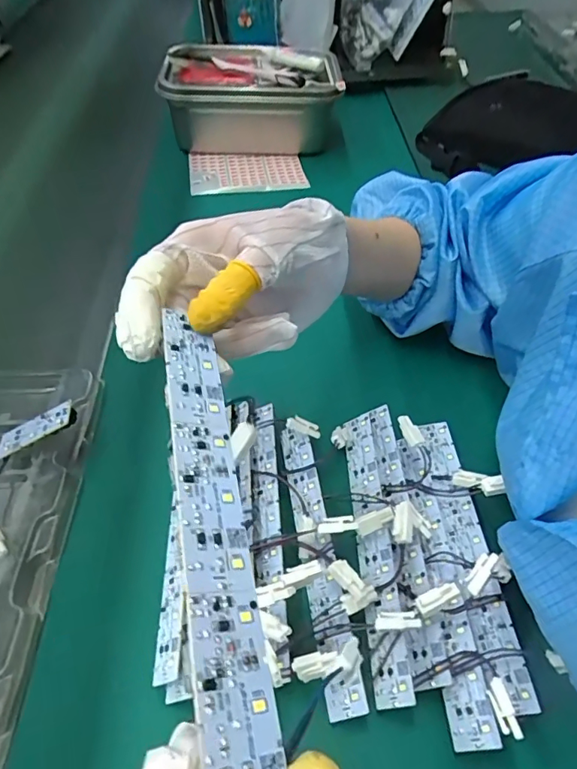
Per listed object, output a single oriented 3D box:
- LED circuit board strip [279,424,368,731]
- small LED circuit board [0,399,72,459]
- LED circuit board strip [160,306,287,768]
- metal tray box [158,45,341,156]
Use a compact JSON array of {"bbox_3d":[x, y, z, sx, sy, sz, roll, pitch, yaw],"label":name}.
[{"bbox_3d":[0.018,0.104,0.322,0.021,0.011,0.188,-7,51,-5],"label":"LED circuit board strip"},{"bbox_3d":[-0.189,0.033,0.368,0.064,0.004,0.025,-26,52,9],"label":"small LED circuit board"},{"bbox_3d":[-0.027,0.043,0.172,0.024,0.004,0.180,10,45,-29],"label":"LED circuit board strip"},{"bbox_3d":[-0.046,-0.407,0.710,0.244,0.123,0.156,-7,51,-5],"label":"metal tray box"}]

